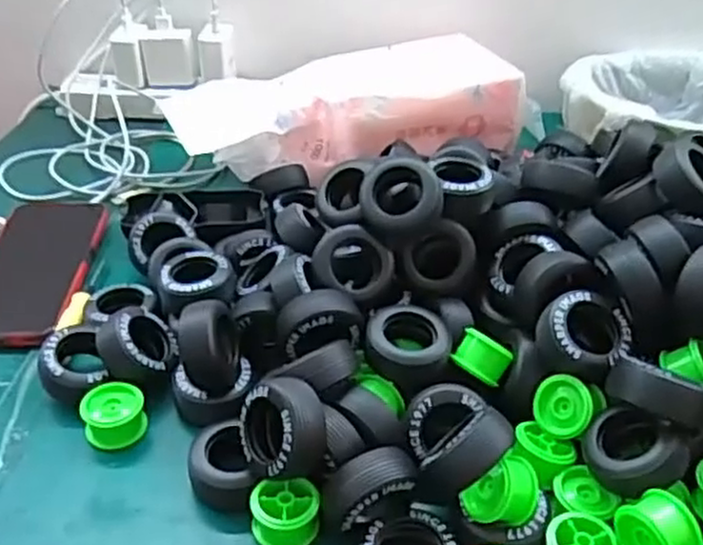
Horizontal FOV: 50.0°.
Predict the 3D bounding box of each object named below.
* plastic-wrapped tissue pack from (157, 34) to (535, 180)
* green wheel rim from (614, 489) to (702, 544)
[{"bbox_3d":[0.014,-0.158,0.713,0.362,0.067,0.150,-8,36,-12],"label":"plastic-wrapped tissue pack"},{"bbox_3d":[0.142,0.121,0.348,0.023,0.031,0.034,-22,41,-28],"label":"green wheel rim"}]

